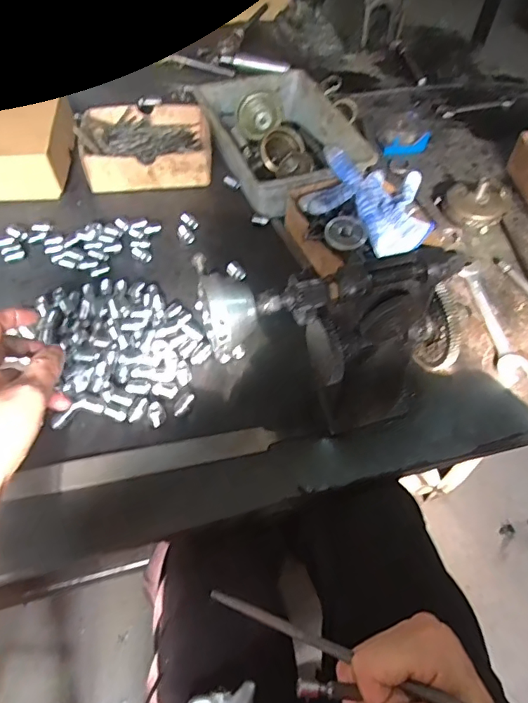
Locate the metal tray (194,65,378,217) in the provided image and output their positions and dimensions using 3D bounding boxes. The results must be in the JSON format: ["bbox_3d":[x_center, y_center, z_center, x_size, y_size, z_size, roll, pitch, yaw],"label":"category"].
[{"bbox_3d":[0.020,-0.293,0.678,0.167,0.069,0.244,-18,58,-15],"label":"metal tray"}]

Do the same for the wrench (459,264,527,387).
[{"bbox_3d":[0.259,-0.036,0.550,0.034,0.005,0.166,-2,55,-4],"label":"wrench"}]

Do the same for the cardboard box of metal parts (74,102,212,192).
[{"bbox_3d":[-0.159,-0.285,0.670,0.172,0.045,0.141,-5,55,-7],"label":"cardboard box of metal parts"}]

